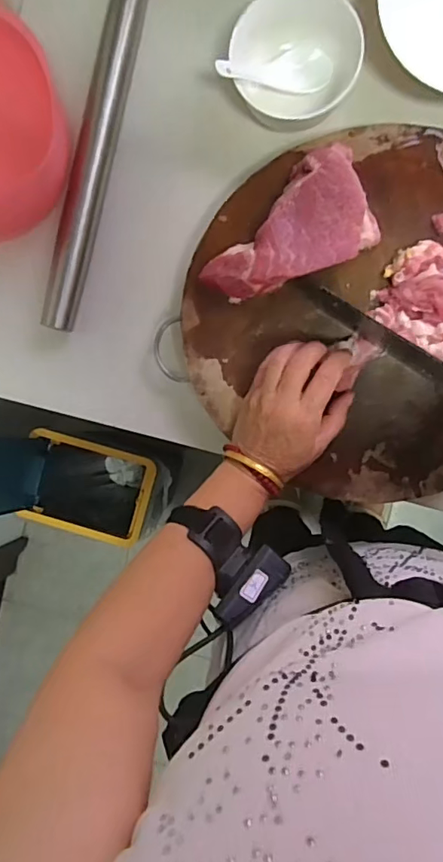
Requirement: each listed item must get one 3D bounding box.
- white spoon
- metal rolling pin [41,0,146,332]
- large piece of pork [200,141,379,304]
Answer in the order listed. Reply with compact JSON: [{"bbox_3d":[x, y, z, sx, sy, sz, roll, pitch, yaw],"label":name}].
[{"bbox_3d":[0.046,-0.330,0.476,0.116,0.036,0.028,-12,90,-17],"label":"white spoon"},{"bbox_3d":[-0.121,-0.286,0.513,0.032,0.032,0.373,13,93,6],"label":"metal rolling pin"},{"bbox_3d":[0.059,-0.170,0.455,0.154,0.041,0.088,-33,88,6],"label":"large piece of pork"}]

